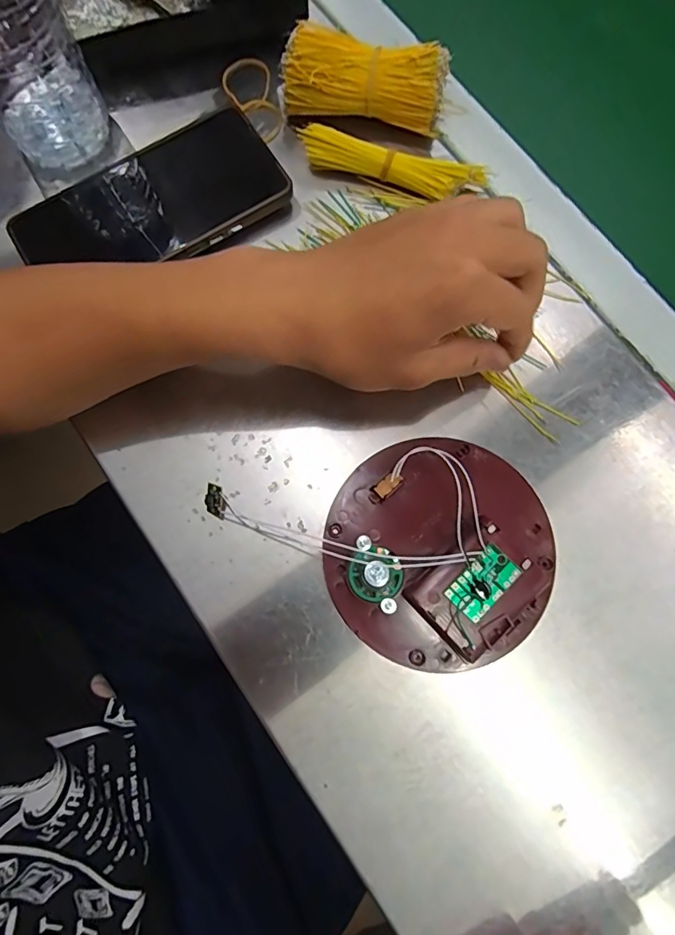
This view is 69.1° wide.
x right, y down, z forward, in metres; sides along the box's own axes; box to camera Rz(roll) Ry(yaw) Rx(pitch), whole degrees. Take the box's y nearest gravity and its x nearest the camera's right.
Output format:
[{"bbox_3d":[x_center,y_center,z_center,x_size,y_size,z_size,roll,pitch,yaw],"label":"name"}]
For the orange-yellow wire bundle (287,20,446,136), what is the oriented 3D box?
[{"bbox_3d":[0.018,-0.242,0.307,0.099,0.036,0.032,5,78,0],"label":"orange-yellow wire bundle"}]

